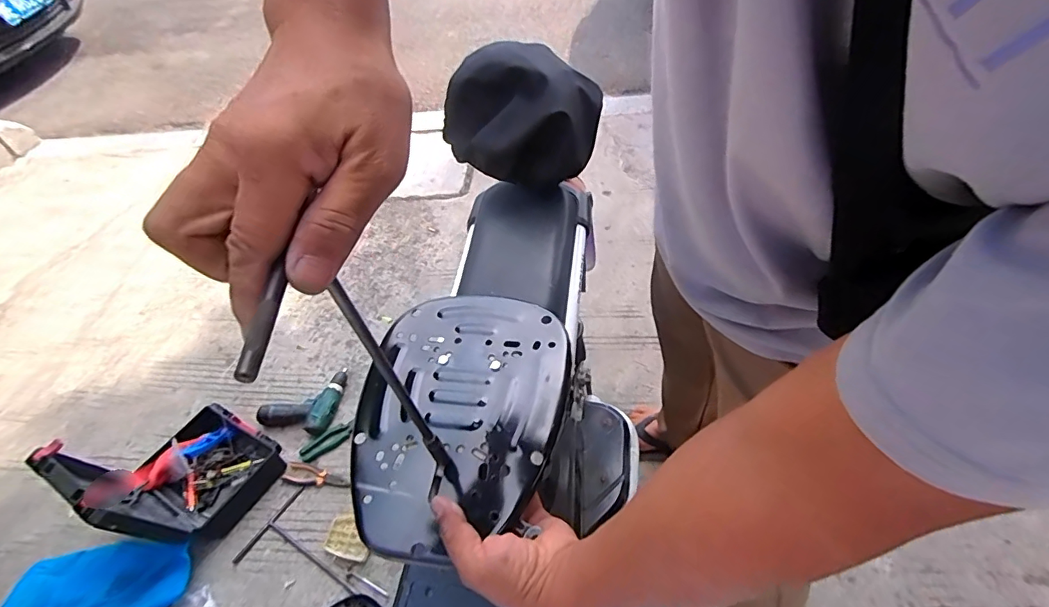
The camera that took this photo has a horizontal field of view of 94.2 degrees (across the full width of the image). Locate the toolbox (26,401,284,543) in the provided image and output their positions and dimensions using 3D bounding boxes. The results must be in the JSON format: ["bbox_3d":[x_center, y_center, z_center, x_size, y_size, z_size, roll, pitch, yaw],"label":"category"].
[{"bbox_3d":[-0.772,0.347,1.077,0.247,0.308,0.287,21,55,23],"label":"toolbox"}]

